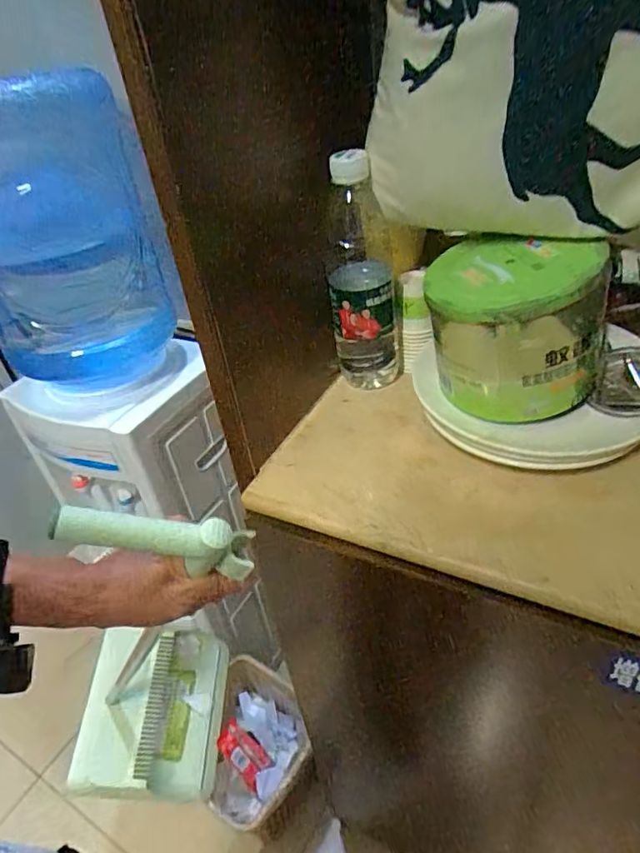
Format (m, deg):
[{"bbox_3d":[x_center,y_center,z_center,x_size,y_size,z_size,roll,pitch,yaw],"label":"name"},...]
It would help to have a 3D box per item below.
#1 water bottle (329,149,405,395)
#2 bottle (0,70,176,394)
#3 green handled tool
[{"bbox_3d":[0.041,-0.143,0.520,0.067,0.223,0.061,-8,41,-1],"label":"water bottle"},{"bbox_3d":[-0.364,-0.255,0.734,0.236,0.374,0.246,-26,44,-21],"label":"bottle"},{"bbox_3d":[-0.113,0.082,0.370,0.135,0.049,0.024,16,34,-25],"label":"green handled tool"}]

